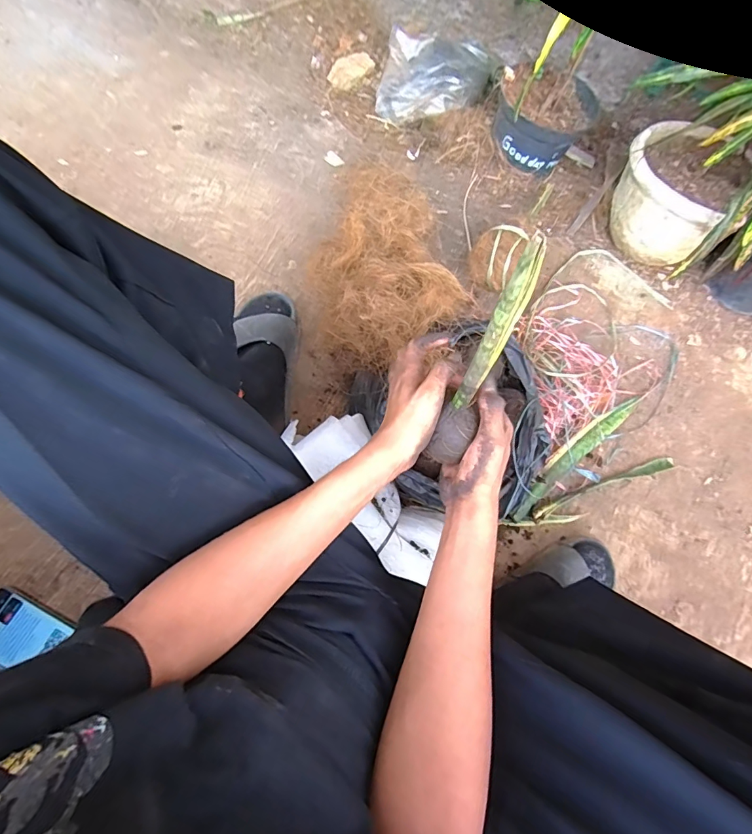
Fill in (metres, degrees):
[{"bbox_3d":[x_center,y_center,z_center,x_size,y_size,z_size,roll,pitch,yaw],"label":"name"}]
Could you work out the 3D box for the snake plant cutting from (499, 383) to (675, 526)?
[{"bbox_3d":[0.331,0.076,0.675,0.307,0.033,0.122,-24,75,-13],"label":"snake plant cutting"}]

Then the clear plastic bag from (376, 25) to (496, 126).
[{"bbox_3d":[0.120,-0.669,0.863,0.222,0.093,0.175,10,71,-3],"label":"clear plastic bag"}]

